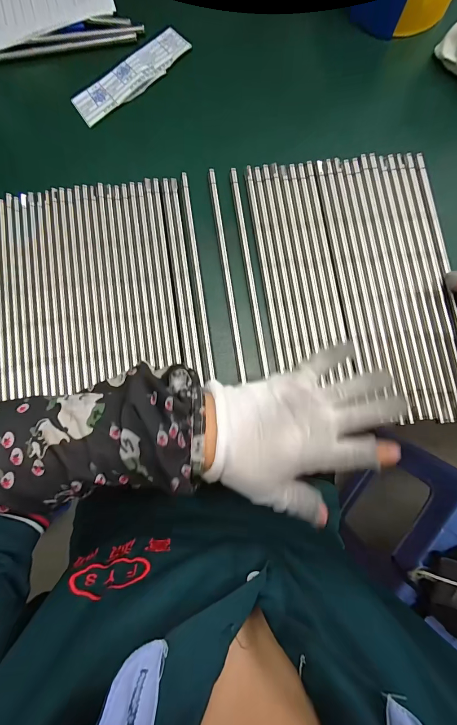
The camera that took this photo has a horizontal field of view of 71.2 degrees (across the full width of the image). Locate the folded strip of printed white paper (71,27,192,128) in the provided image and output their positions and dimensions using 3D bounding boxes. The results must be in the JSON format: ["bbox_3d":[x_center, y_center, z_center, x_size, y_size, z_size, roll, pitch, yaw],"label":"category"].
[{"bbox_3d":[-0.101,-0.299,0.331,0.130,0.004,0.044,-37,83,0],"label":"folded strip of printed white paper"}]

